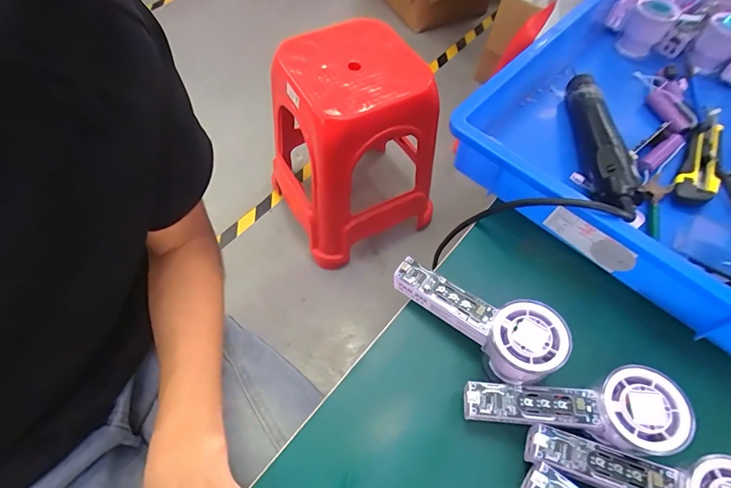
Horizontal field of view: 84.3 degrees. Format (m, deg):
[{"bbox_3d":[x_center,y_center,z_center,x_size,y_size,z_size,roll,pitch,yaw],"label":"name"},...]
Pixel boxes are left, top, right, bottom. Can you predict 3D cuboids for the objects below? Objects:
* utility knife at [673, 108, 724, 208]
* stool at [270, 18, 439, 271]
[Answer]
[{"bbox_3d":[0.375,-0.098,0.441,0.038,0.027,0.150,33,65,15],"label":"utility knife"},{"bbox_3d":[-0.034,-0.269,1.129,0.419,0.499,0.407,-24,65,-15],"label":"stool"}]

